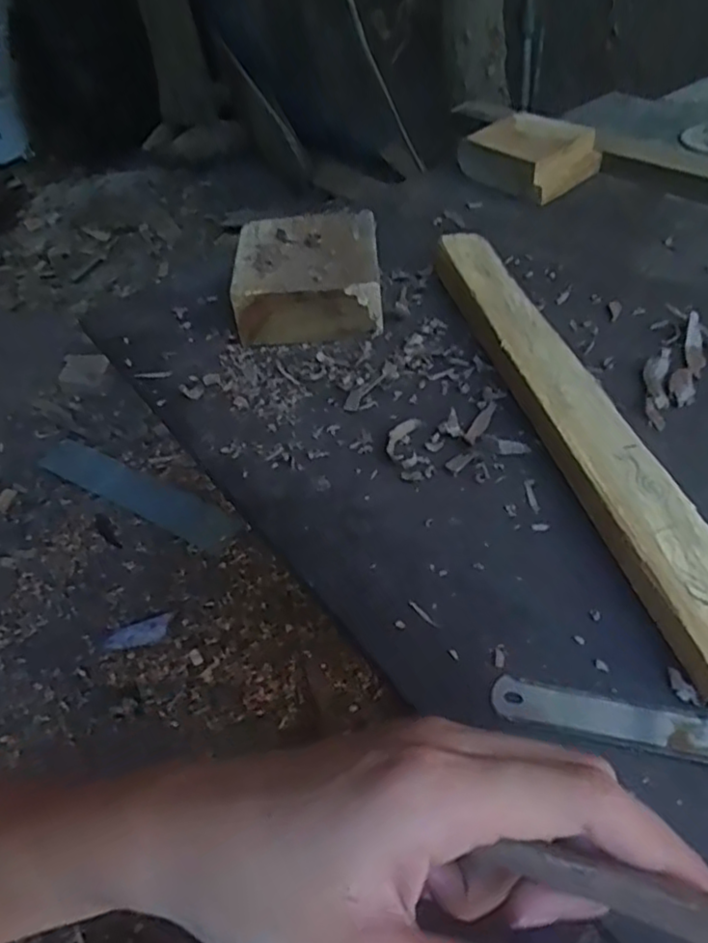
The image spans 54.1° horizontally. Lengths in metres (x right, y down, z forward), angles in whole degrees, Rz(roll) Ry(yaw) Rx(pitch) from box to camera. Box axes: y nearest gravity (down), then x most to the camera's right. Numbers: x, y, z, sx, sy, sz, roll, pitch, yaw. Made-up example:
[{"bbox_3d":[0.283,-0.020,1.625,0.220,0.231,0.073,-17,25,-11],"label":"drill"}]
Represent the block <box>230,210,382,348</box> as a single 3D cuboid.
[{"bbox_3d":[-0.034,-0.149,0.523,0.102,0.043,0.119,-4,44,2],"label":"block"}]

